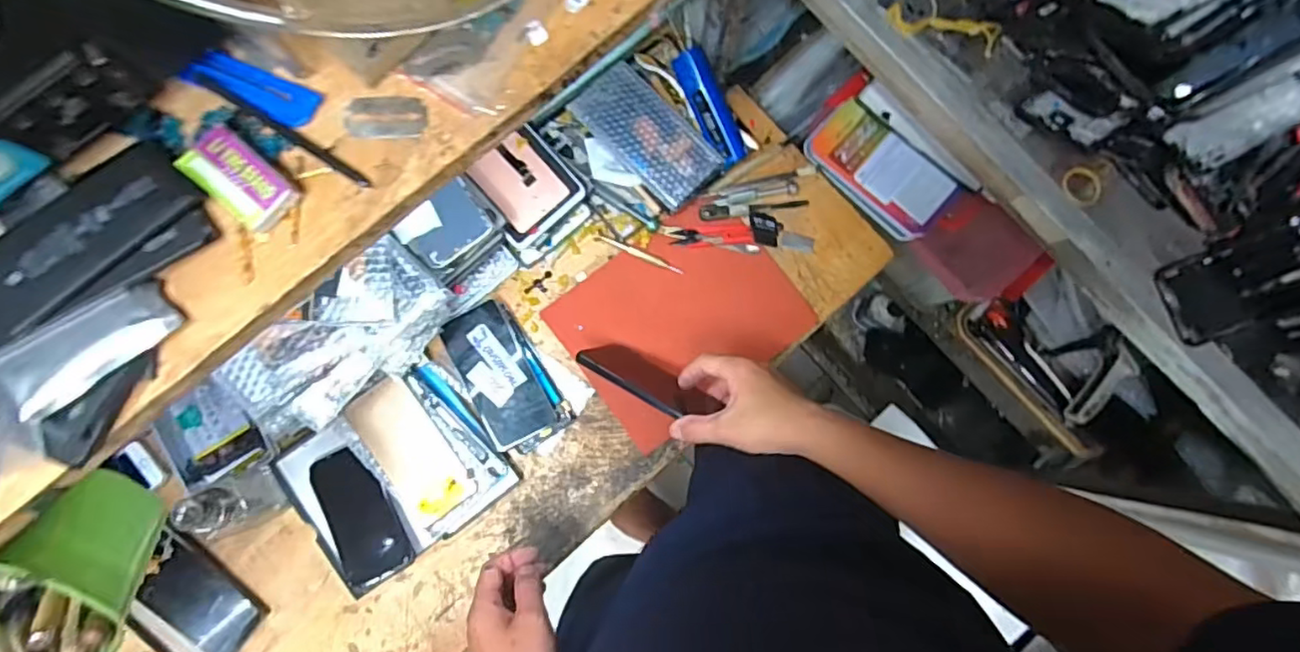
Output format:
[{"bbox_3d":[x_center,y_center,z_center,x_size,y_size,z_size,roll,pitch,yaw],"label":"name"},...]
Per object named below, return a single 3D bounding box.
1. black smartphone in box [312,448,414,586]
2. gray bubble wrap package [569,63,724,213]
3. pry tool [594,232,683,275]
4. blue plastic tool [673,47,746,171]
[{"bbox_3d":[-0.316,0.205,0.670,0.073,0.015,0.142,-23,85,-5],"label":"black smartphone in box"},{"bbox_3d":[-0.002,-0.220,0.719,0.087,0.038,0.170,-44,87,-6],"label":"gray bubble wrap package"},{"bbox_3d":[-0.012,-0.086,0.729,0.109,0.008,0.009,22,83,0],"label":"pry tool"},{"bbox_3d":[0.072,-0.249,0.700,0.042,0.023,0.132,-27,99,-5],"label":"blue plastic tool"}]

